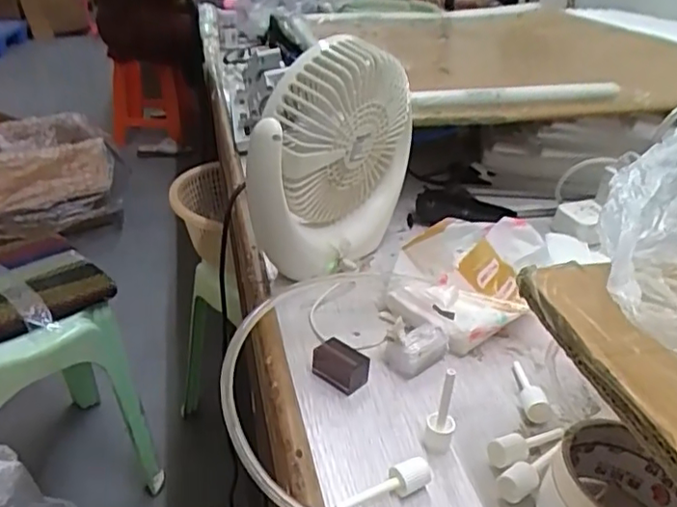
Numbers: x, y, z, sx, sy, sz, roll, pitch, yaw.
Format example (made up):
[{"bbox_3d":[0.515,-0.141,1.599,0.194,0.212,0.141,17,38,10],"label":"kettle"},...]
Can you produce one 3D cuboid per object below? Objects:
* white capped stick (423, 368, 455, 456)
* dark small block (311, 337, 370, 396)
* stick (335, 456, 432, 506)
[{"bbox_3d":[0.069,0.105,0.401,0.018,0.063,0.013,9,30,10],"label":"white capped stick"},{"bbox_3d":[0.000,0.086,0.471,0.043,0.025,0.026,24,36,32],"label":"dark small block"},{"bbox_3d":[0.031,0.146,0.376,0.070,0.014,0.015,-17,35,-31],"label":"stick"}]

